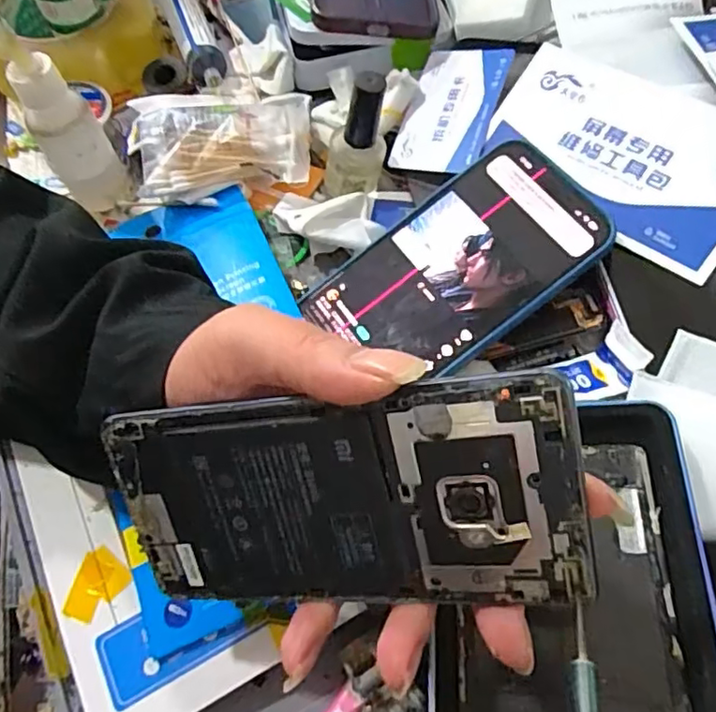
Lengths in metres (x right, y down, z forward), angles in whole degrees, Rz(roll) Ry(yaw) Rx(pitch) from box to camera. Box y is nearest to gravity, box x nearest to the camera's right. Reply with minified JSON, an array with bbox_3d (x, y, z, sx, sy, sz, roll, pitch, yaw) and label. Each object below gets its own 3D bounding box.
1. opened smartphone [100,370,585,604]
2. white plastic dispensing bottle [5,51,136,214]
[{"bbox_3d":[-0.009,0.049,0.196,0.151,0.075,0.004,-8,17,19],"label":"opened smartphone"},{"bbox_3d":[-0.157,-0.118,0.341,0.033,0.089,0.026,-26,65,-11],"label":"white plastic dispensing bottle"}]

